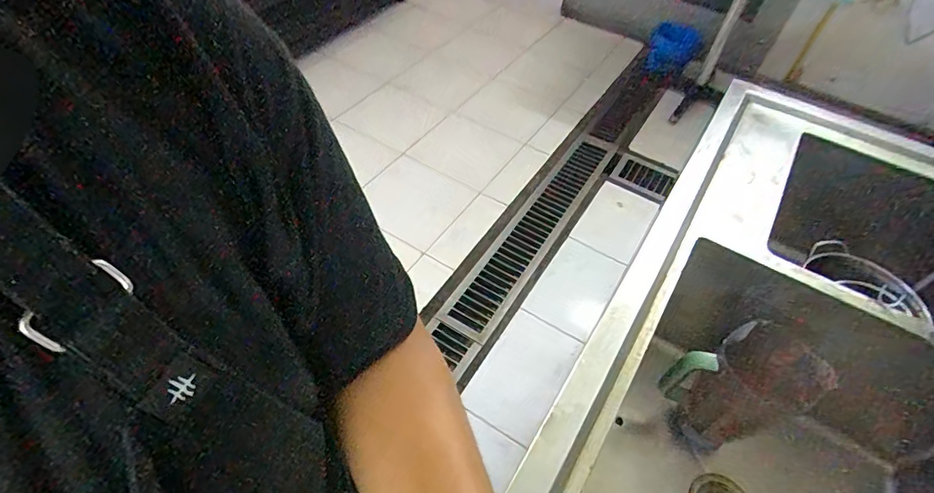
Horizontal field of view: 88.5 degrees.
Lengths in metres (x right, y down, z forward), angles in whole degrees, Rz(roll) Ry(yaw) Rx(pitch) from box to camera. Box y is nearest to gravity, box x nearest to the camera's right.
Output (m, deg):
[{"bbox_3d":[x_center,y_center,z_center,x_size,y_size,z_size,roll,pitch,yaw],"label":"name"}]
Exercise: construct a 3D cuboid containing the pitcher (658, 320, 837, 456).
[{"bbox_3d":[0.443,0.241,0.796,0.212,0.231,0.122,-11,52,-15],"label":"pitcher"}]

